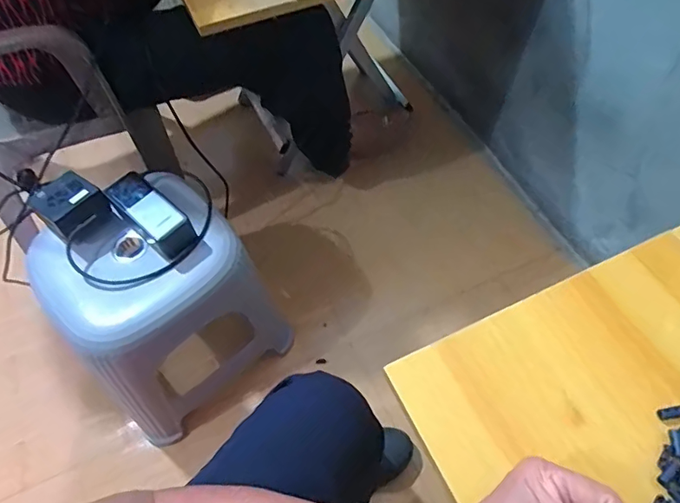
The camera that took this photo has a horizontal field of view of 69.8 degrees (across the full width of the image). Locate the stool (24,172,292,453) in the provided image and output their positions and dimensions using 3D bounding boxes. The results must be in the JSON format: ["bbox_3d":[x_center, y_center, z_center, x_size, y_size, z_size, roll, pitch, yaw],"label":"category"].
[{"bbox_3d":[-0.261,0.089,0.752,0.252,0.296,0.236,-37,65,-21],"label":"stool"}]

